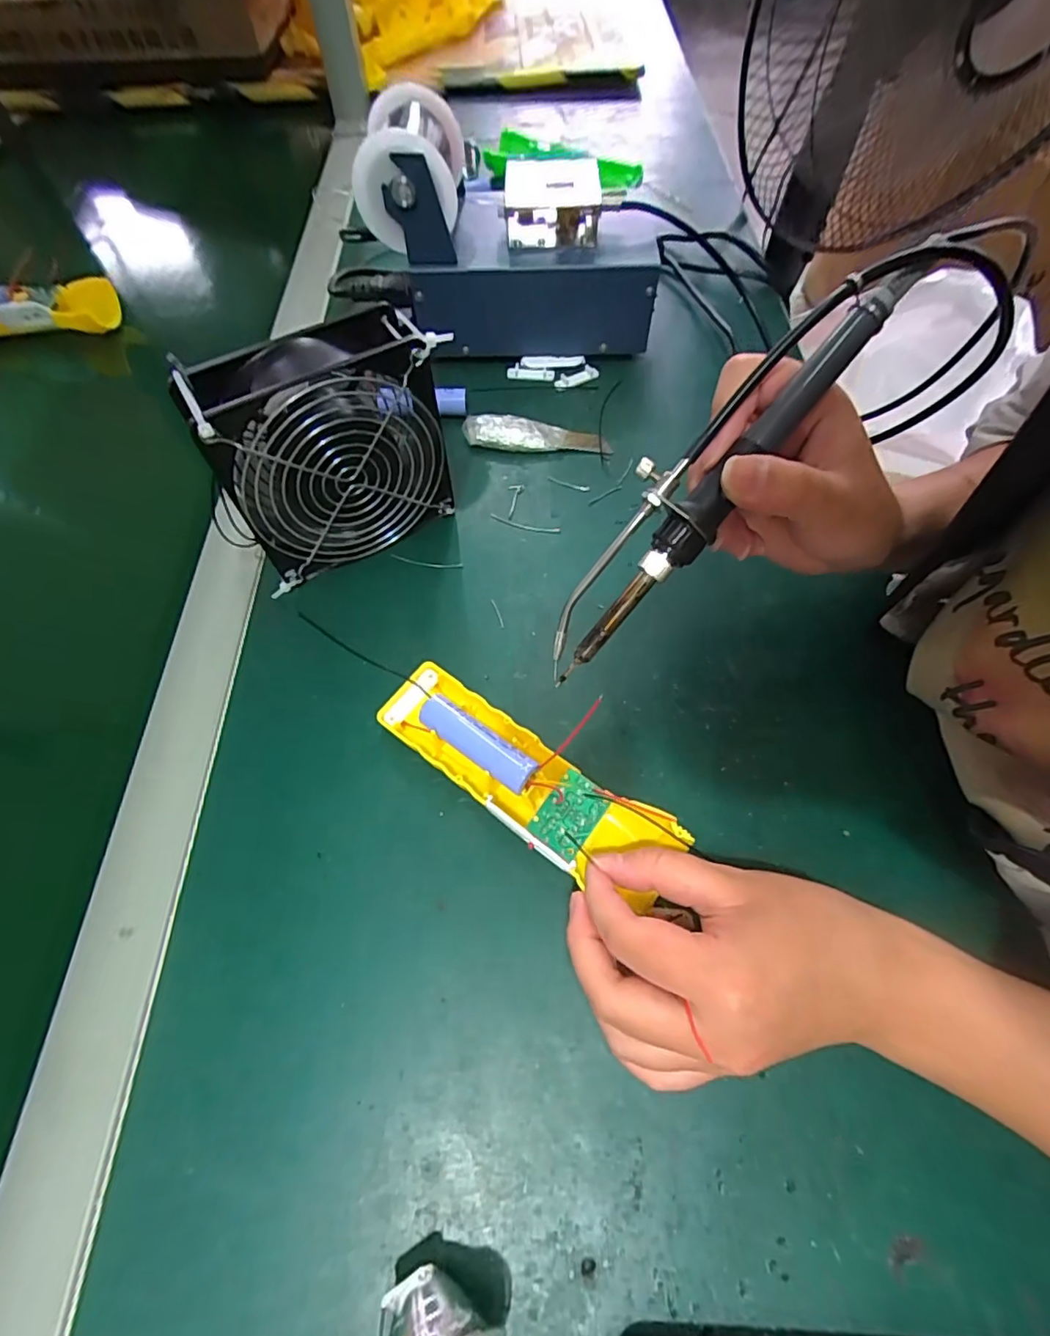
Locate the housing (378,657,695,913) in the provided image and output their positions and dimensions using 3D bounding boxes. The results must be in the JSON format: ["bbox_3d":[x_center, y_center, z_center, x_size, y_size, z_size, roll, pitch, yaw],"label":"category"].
[{"bbox_3d":[-0.004,0.053,0.278,0.160,0.034,0.048,29,67,20],"label":"housing"}]

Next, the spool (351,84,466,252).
[{"bbox_3d":[-0.079,-0.346,0.382,0.066,0.060,0.087,-1,62,2],"label":"spool"}]

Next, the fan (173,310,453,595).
[{"bbox_3d":[-0.107,-0.120,0.321,0.128,0.123,0.049,-33,65,-15],"label":"fan"}]

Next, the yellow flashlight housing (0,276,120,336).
[{"bbox_3d":[-0.440,-0.311,0.481,0.155,0.034,0.051,-3,61,0],"label":"yellow flashlight housing"}]

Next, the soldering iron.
[{"bbox_3d":[0.073,-0.079,0.220,0.033,0.020,0.199,45,100,22],"label":"soldering iron"}]

